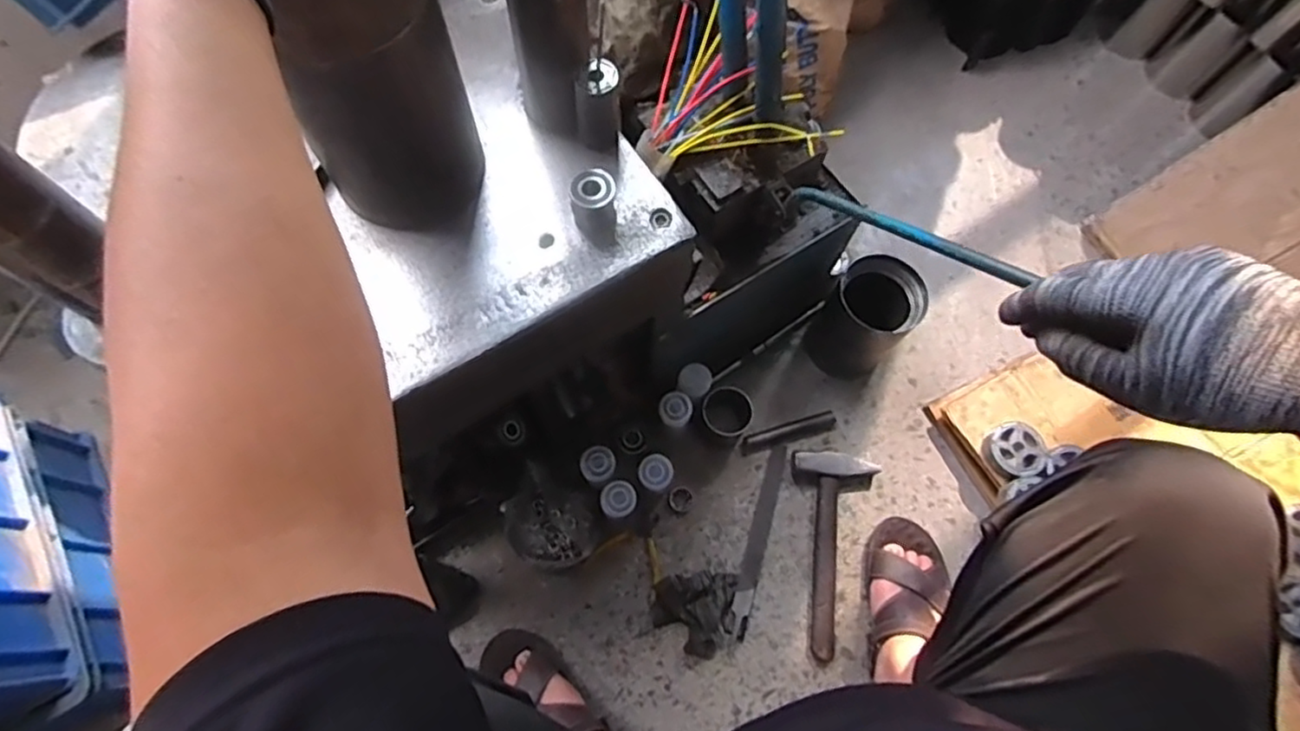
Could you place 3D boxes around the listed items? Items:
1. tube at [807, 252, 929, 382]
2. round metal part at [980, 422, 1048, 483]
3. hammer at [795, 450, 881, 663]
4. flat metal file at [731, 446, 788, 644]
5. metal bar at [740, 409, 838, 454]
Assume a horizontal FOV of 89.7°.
[{"bbox_3d":[0.310,-0.067,0.947,0.115,0.162,0.109,1,68,-2],"label":"tube"},{"bbox_3d":[0.512,0.120,0.921,0.078,0.032,0.075,1,68,-2],"label":"round metal part"},{"bbox_3d":[0.267,0.252,0.890,0.118,0.036,0.271,-1,68,-2],"label":"hammer"},{"bbox_3d":[0.151,0.240,0.915,0.029,0.006,0.262,16,69,4],"label":"flat metal file"},{"bbox_3d":[0.205,0.098,0.962,0.144,0.018,0.025,-15,70,-8],"label":"metal bar"}]

